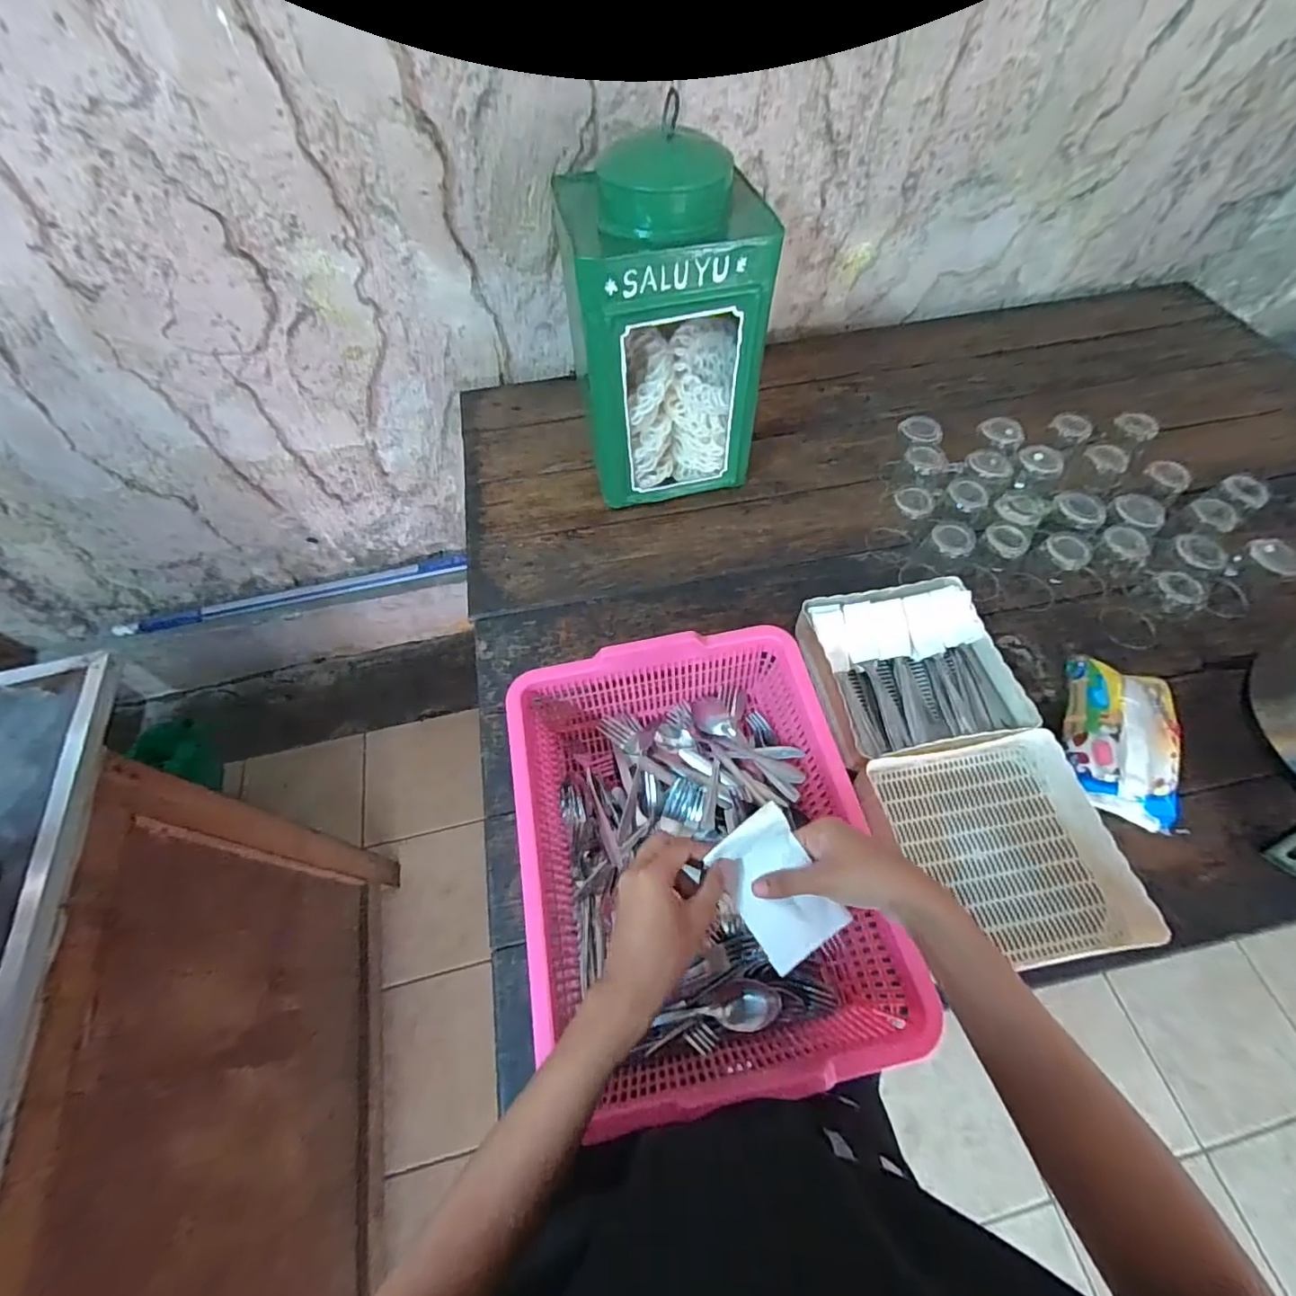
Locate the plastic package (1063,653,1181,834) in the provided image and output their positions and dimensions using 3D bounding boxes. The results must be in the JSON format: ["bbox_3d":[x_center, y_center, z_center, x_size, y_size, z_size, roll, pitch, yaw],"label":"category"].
[{"bbox_3d":[0.534,0.099,0.630,0.112,0.058,0.194,13,61,9],"label":"plastic package"}]

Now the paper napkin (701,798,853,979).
[{"bbox_3d":[0.099,0.182,0.423,0.070,0.025,0.097,-31,64,-16],"label":"paper napkin"}]

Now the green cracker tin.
[{"bbox_3d":[0.027,-0.403,0.744,0.229,0.389,0.196,-12,60,-5],"label":"green cracker tin"}]

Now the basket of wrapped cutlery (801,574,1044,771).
[{"bbox_3d":[0.314,0.022,0.675,0.213,0.058,0.207,-11,60,-4],"label":"basket of wrapped cutlery"}]

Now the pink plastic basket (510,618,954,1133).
[{"bbox_3d":[0.041,0.191,0.547,0.307,0.127,0.390,-10,60,-4],"label":"pink plastic basket"}]

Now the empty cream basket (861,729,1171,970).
[{"bbox_3d":[0.365,0.209,0.582,0.186,0.083,0.218,-8,60,-3],"label":"empty cream basket"}]

